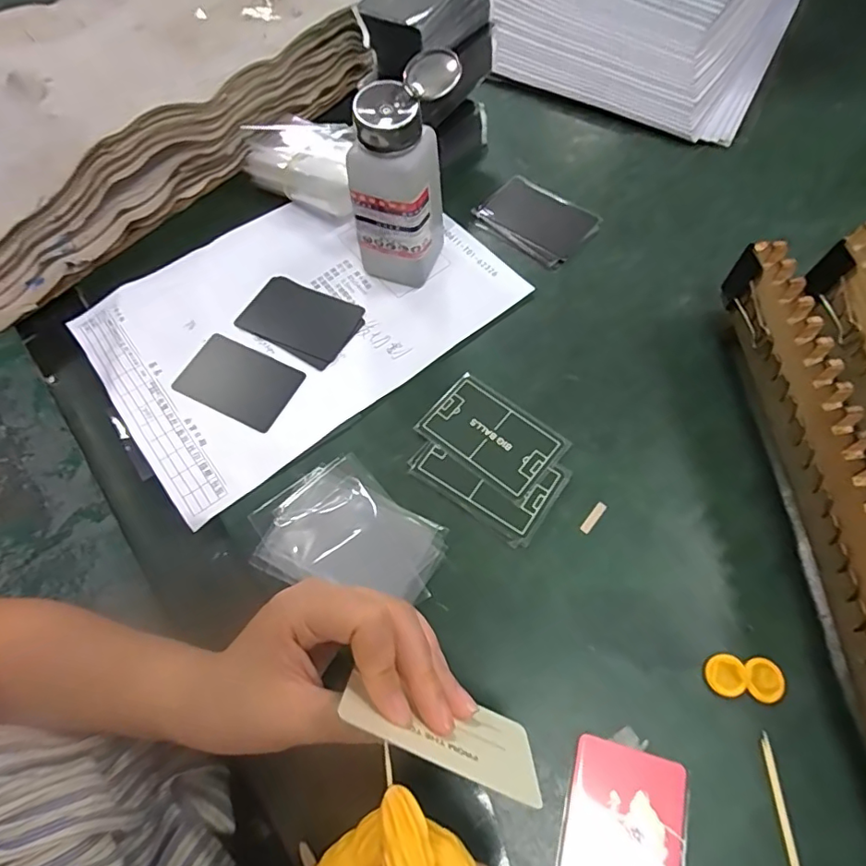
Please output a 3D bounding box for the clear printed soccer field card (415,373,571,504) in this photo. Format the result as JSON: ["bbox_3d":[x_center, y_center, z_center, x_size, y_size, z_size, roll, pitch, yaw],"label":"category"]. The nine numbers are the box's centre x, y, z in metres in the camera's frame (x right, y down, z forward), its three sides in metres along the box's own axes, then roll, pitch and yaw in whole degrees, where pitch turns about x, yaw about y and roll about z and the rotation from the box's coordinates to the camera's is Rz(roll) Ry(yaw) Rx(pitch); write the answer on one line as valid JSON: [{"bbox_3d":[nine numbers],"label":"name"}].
[{"bbox_3d":[0.039,0.002,0.349,0.087,0.004,0.055,36,71,18],"label":"clear printed soccer field card"}]

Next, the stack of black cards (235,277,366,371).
[{"bbox_3d":[-0.102,-0.089,0.404,0.091,0.004,0.060,28,69,15],"label":"stack of black cards"}]

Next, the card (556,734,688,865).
[{"bbox_3d":[0.091,0.201,0.252,0.056,0.004,0.087,14,66,9],"label":"card"}]

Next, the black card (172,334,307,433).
[{"bbox_3d":[-0.144,-0.038,0.387,0.086,0.004,0.055,24,71,12],"label":"black card"}]

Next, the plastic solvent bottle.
[{"bbox_3d":[-0.026,-0.173,0.360,0.065,0.152,0.054,18,56,7],"label":"plastic solvent bottle"}]

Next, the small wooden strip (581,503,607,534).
[{"bbox_3d":[0.100,0.052,0.324,0.006,0.004,0.023,37,72,18],"label":"small wooden strip"}]

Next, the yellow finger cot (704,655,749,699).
[{"bbox_3d":[0.158,0.130,0.280,0.019,0.006,0.020,-1,64,3],"label":"yellow finger cot"}]

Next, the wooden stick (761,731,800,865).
[{"bbox_3d":[0.171,0.184,0.255,0.004,0.004,0.064,-1,64,3],"label":"wooden stick"}]

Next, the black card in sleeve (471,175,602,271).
[{"bbox_3d":[0.087,-0.180,0.437,0.069,0.004,0.093,-42,69,-16],"label":"black card in sleeve"}]

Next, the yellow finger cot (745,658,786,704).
[{"bbox_3d":[0.177,0.131,0.277,0.019,0.004,0.021,6,65,6],"label":"yellow finger cot"}]

